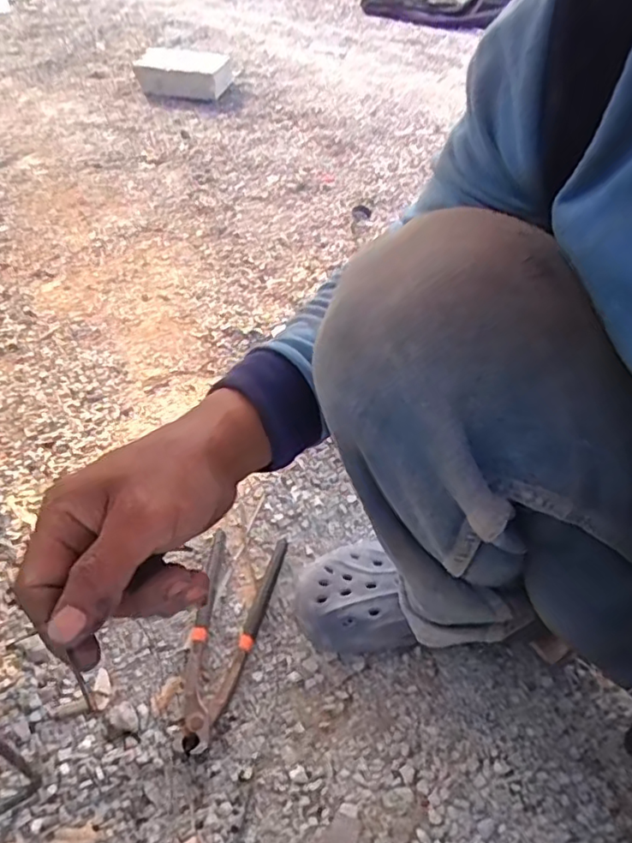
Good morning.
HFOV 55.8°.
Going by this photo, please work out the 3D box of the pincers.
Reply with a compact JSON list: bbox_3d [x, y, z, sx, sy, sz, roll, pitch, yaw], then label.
[{"bbox_3d":[-0.090,0.198,0.573,0.077,0.021,0.216,10,44,6],"label":"pincers"}]

